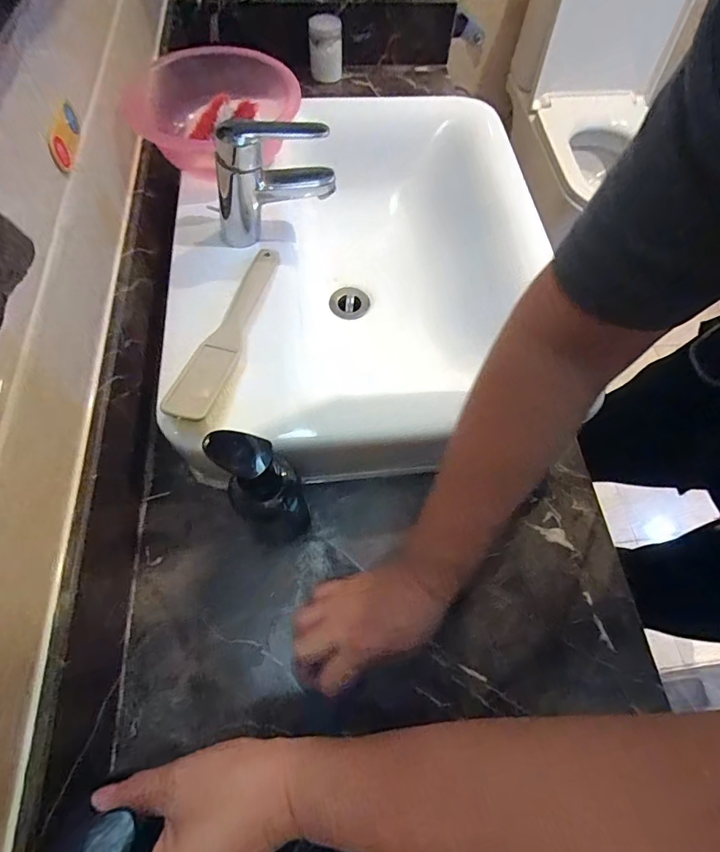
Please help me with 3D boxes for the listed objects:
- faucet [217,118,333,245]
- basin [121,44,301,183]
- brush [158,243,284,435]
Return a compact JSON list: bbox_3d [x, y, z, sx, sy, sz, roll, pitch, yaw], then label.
[{"bbox_3d":[-0.092,-0.253,0.456,0.121,0.118,0.037,-11,65,-8],"label":"faucet"},{"bbox_3d":[-0.185,-0.383,0.537,0.165,0.067,0.201,13,64,4],"label":"basin"},{"bbox_3d":[-0.121,-0.095,0.416,0.042,0.048,0.225,12,64,3],"label":"brush"}]

